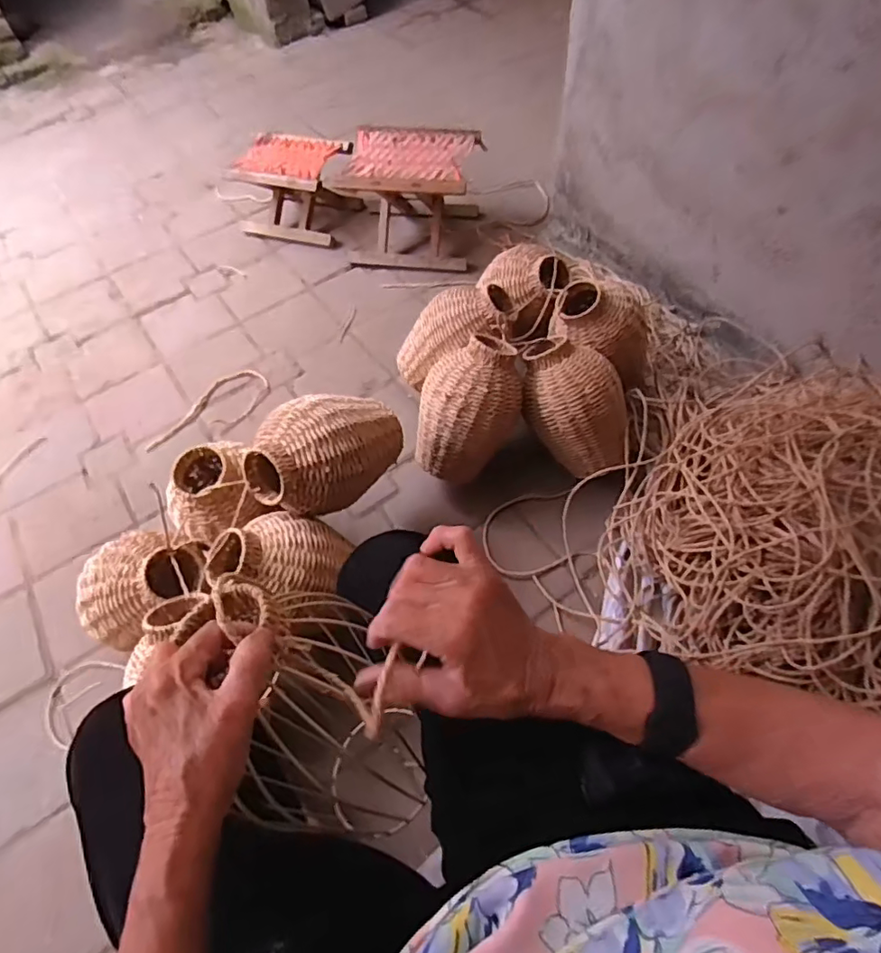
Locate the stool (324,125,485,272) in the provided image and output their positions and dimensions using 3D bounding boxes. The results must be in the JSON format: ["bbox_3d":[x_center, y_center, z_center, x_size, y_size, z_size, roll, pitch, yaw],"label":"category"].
[{"bbox_3d":[-0.085,-0.737,1.472,0.343,0.239,0.285,6,57,6],"label":"stool"}]

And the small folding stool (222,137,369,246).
[{"bbox_3d":[-0.410,-0.795,1.551,0.299,0.192,0.251,14,58,11],"label":"small folding stool"}]

